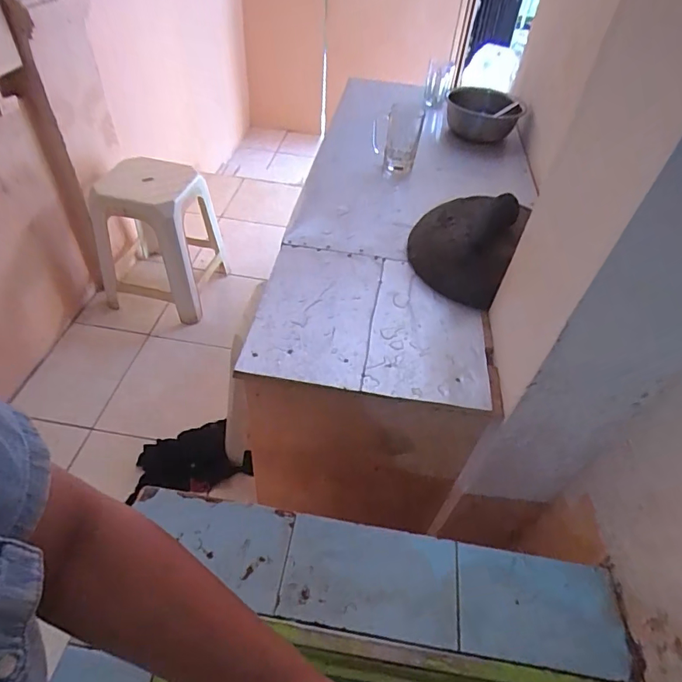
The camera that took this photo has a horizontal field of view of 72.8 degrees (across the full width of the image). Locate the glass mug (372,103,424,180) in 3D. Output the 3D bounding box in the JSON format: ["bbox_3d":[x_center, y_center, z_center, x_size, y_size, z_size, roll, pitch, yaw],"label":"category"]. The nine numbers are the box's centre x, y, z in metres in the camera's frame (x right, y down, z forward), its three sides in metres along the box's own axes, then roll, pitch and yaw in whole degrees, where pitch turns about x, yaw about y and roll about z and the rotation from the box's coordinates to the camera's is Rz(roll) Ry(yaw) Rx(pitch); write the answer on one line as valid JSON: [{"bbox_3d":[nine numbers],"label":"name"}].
[{"bbox_3d":[0.123,-0.451,1.039,0.102,0.141,0.083,8,43,4],"label":"glass mug"}]

